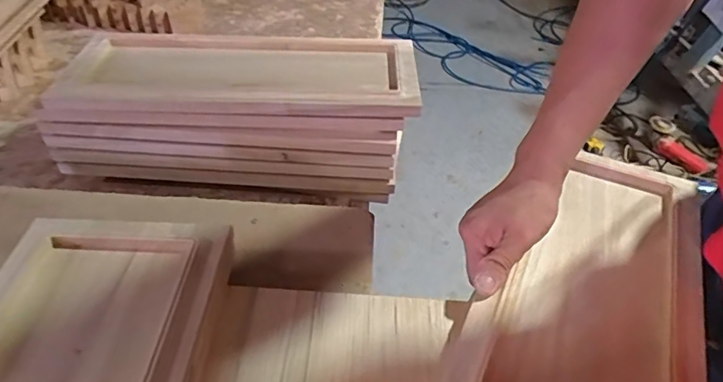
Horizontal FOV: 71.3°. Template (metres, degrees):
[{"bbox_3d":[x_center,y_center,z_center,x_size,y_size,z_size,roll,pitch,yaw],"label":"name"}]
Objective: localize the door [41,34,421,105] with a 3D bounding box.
[{"bbox_3d":[-0.150,-0.172,0.683,0.439,0.031,0.197,-2,41,-6],"label":"door"}]

